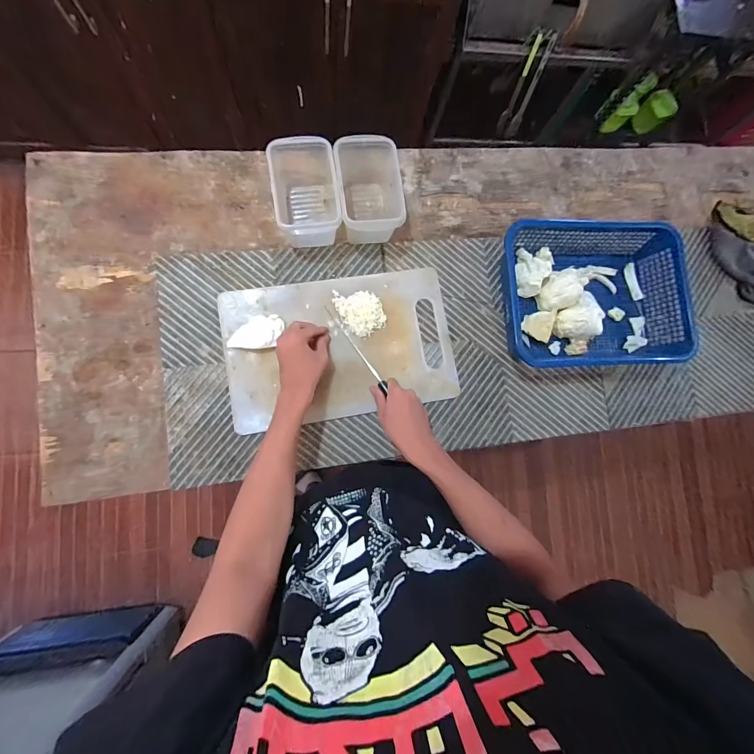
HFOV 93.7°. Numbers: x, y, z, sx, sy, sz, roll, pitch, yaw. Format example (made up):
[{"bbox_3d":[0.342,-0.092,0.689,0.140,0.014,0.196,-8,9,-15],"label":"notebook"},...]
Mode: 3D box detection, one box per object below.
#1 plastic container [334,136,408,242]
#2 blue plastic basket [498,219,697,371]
[{"bbox_3d":[-0.016,-0.317,0.619,0.103,0.098,0.148,-7,85,-6],"label":"plastic container"},{"bbox_3d":[0.384,-0.153,0.655,0.321,0.091,0.255,-1,84,-6],"label":"blue plastic basket"}]

